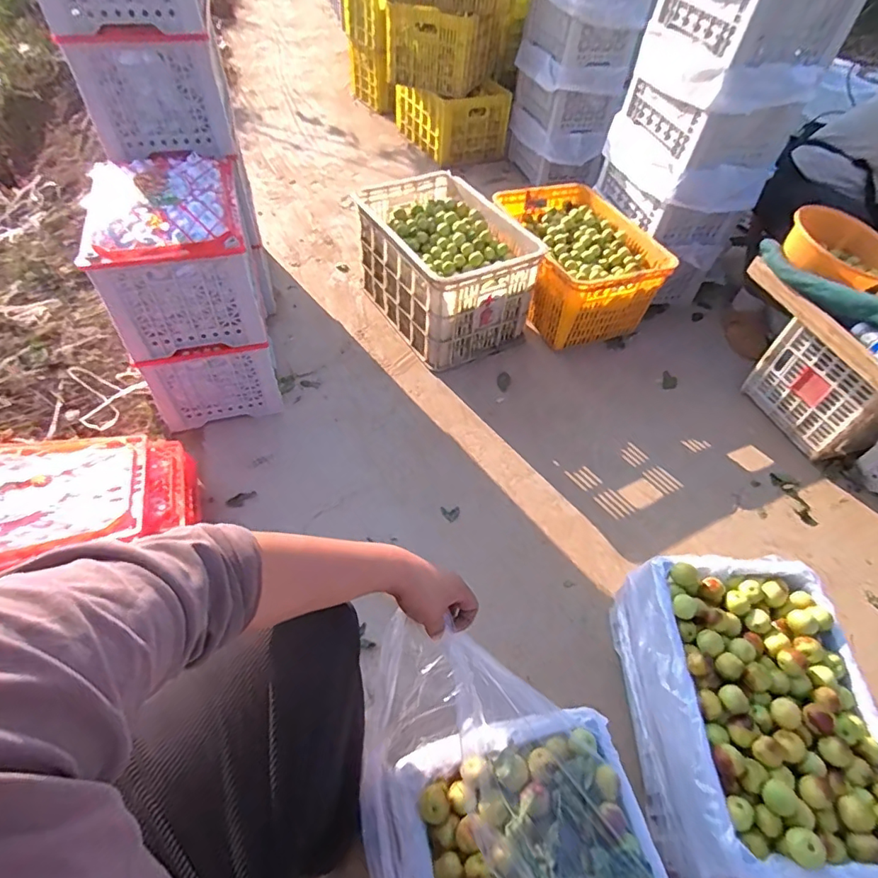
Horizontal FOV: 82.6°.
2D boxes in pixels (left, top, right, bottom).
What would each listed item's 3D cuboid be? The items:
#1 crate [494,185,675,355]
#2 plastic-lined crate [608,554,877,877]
[{"bbox_3d":[0.403,-0.540,1.556,0.363,0.254,0.478,-16,54,-18],"label":"crate"},{"bbox_3d":[0.477,0.439,0.796,0.294,0.228,0.445,4,50,-3],"label":"plastic-lined crate"}]

